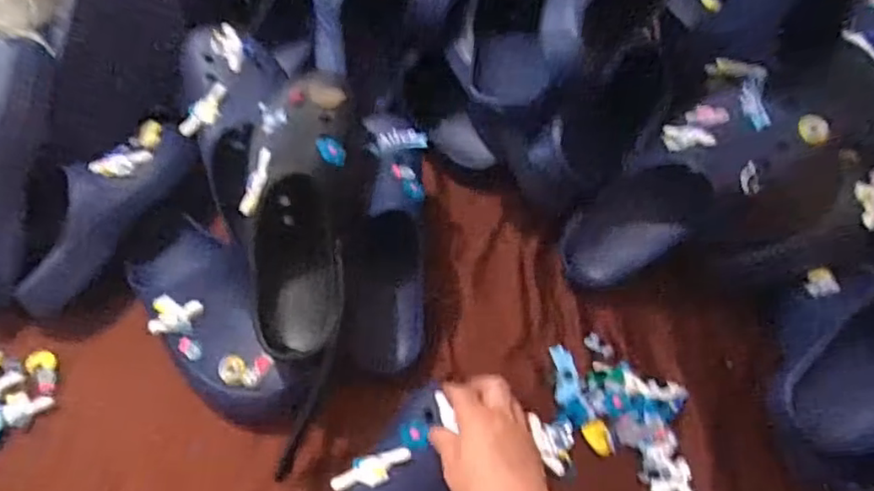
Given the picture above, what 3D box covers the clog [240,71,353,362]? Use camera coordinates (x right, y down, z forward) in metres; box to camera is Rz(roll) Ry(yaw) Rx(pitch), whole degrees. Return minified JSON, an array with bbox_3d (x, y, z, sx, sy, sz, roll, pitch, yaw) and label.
[{"bbox_3d":[-0.128,-0.033,0.585,0.095,0.079,0.275,0,76,-2],"label":"clog"}]

